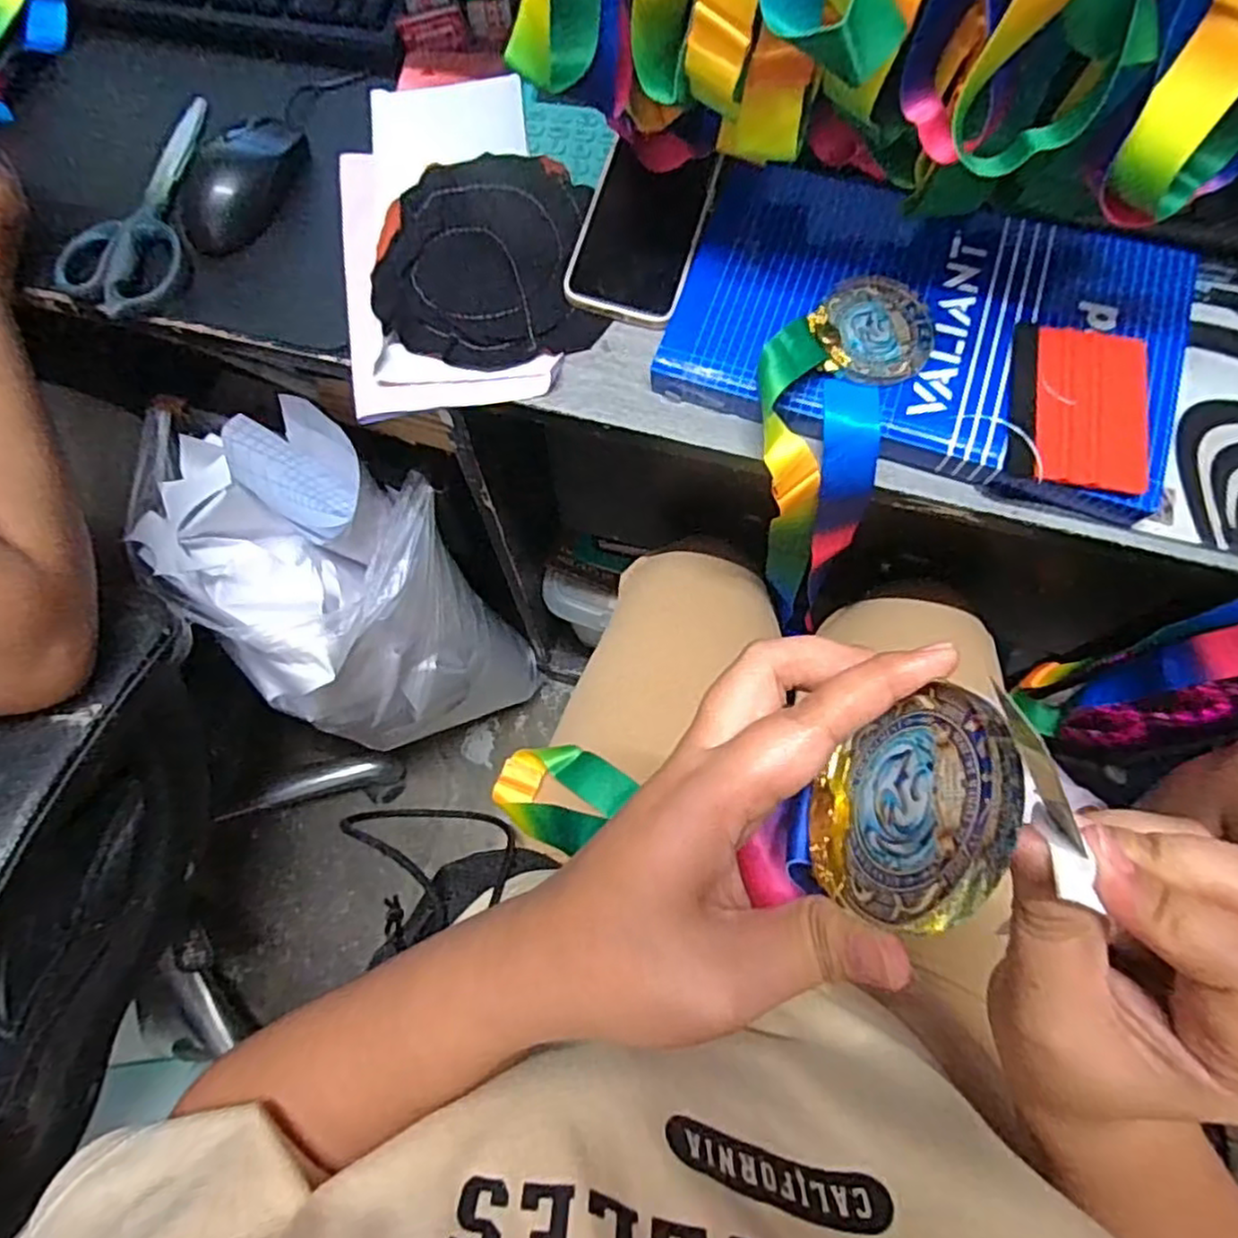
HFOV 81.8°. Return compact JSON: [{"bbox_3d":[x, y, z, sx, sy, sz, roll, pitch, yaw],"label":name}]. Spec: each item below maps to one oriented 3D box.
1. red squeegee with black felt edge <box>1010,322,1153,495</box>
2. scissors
[{"bbox_3d":[0.257,-0.119,0.396,0.072,0.006,0.099,10,71,5],"label":"red squeegee with black felt edge"},{"bbox_3d":[-0.327,-0.284,0.488,0.068,0.021,0.191,-3,71,1],"label":"scissors"}]

